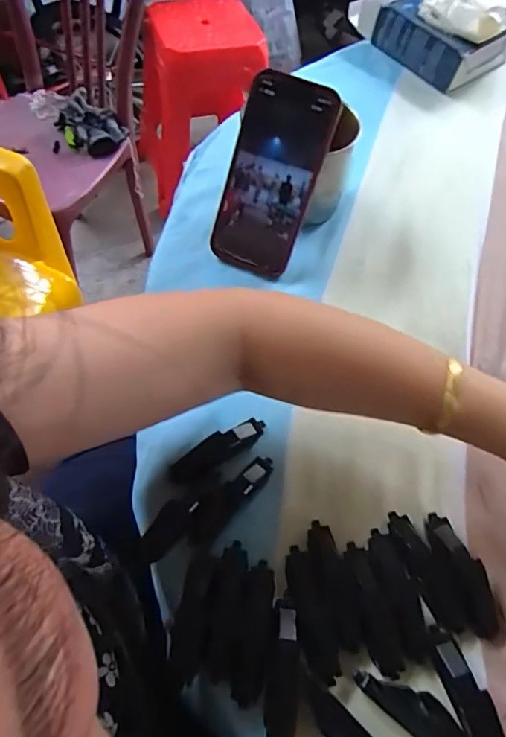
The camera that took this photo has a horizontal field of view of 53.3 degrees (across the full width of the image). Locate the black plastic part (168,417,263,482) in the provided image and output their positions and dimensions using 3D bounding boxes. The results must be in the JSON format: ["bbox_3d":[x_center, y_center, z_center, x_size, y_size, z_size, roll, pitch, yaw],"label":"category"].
[{"bbox_3d":[-0.025,0.059,0.377,0.078,0.018,0.019,-27,66,-18],"label":"black plastic part"}]

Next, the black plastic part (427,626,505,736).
[{"bbox_3d":[0.132,0.199,0.303,0.022,0.011,0.080,-15,62,-12],"label":"black plastic part"}]

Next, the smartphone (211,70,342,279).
[{"bbox_3d":[0.017,-0.164,0.445,0.077,0.161,0.016,21,24,7],"label":"smartphone"}]

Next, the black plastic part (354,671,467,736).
[{"bbox_3d":[0.100,0.207,0.302,0.079,0.011,0.023,36,64,16],"label":"black plastic part"}]

